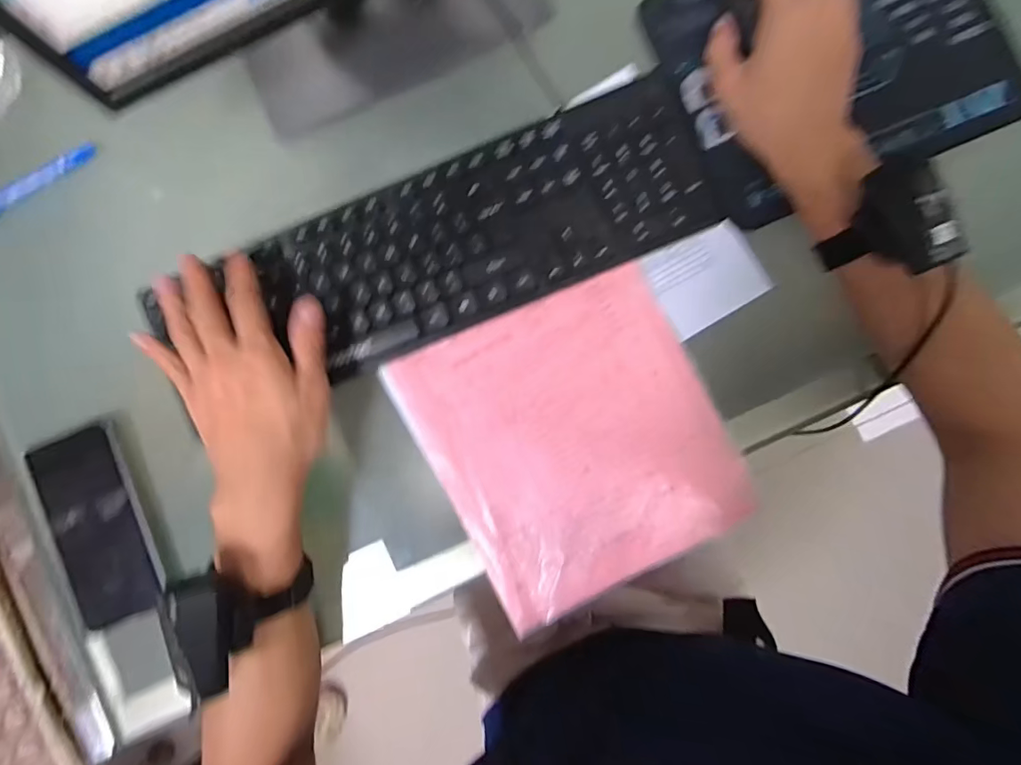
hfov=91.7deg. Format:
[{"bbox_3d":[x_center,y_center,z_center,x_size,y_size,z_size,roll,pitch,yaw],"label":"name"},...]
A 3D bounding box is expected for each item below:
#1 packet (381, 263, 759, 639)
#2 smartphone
[{"bbox_3d":[0.050,0.045,0.382,0.211,0.009,0.222,-28,85,1],"label":"packet"},{"bbox_3d":[-0.323,0.112,0.390,0.070,0.014,0.148,-24,87,1],"label":"smartphone"}]

